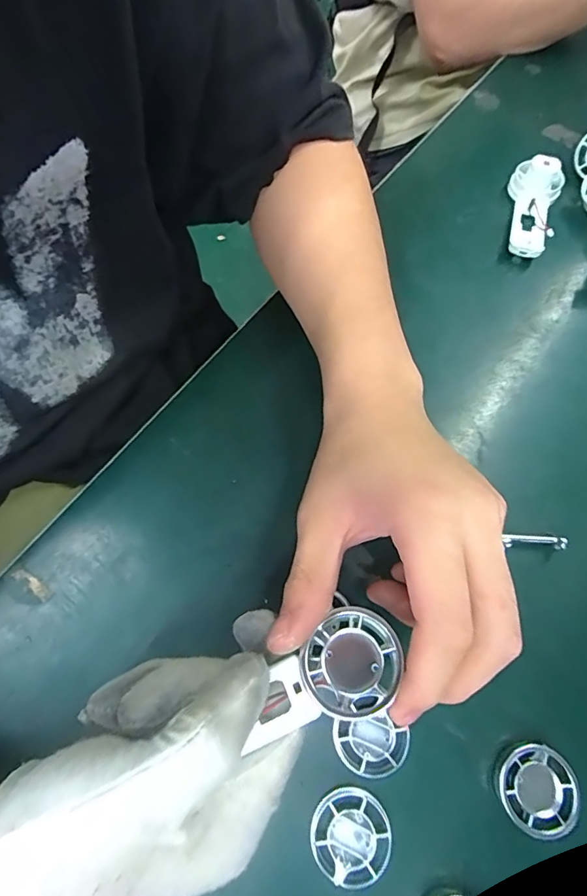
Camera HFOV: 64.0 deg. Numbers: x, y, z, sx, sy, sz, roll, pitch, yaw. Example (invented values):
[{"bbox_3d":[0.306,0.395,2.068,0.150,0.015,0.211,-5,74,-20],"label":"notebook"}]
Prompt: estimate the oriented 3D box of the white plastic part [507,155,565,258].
[{"bbox_3d":[0.187,-0.188,0.371,0.037,0.031,0.084,18,72,5],"label":"white plastic part"}]

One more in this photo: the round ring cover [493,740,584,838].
[{"bbox_3d":[0.125,0.175,0.241,0.039,0.013,0.038,0,71,-1],"label":"round ring cover"}]

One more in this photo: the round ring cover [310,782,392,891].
[{"bbox_3d":[0.028,0.193,0.235,0.039,0.013,0.039,0,71,-1],"label":"round ring cover"}]

